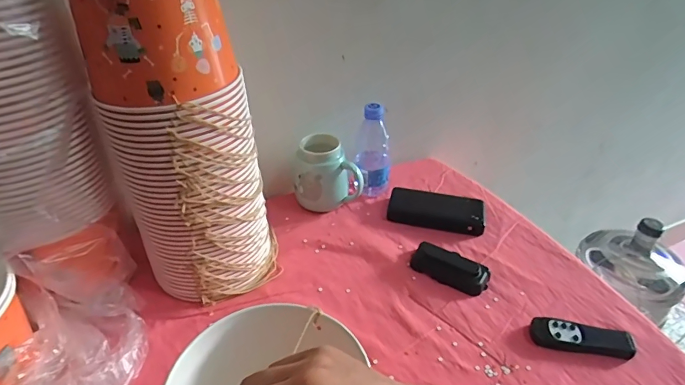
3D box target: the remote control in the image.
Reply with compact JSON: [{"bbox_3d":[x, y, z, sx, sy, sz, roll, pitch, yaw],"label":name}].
[{"bbox_3d":[0.291,0.178,0.523,0.118,0.016,0.036,9,37,8],"label":"remote control"}]

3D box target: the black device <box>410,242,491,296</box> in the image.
[{"bbox_3d":[0.152,0.106,0.609,0.104,0.020,0.052,24,42,25],"label":"black device"}]

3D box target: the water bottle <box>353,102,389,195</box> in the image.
[{"bbox_3d":[0.053,-0.073,0.736,0.058,0.153,0.057,-2,37,-6],"label":"water bottle"}]

